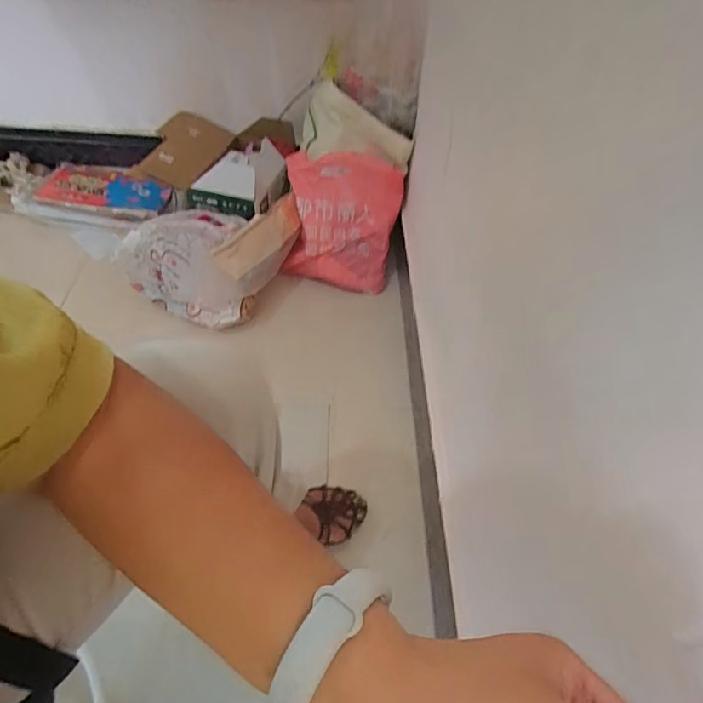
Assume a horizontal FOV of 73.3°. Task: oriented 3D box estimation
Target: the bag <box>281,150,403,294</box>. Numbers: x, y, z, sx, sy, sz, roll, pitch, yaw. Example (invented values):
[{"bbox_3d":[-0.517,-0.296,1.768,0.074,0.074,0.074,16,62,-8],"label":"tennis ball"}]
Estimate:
[{"bbox_3d":[-0.020,-0.286,1.035,0.242,0.240,0.178,7,50,2],"label":"bag"}]

